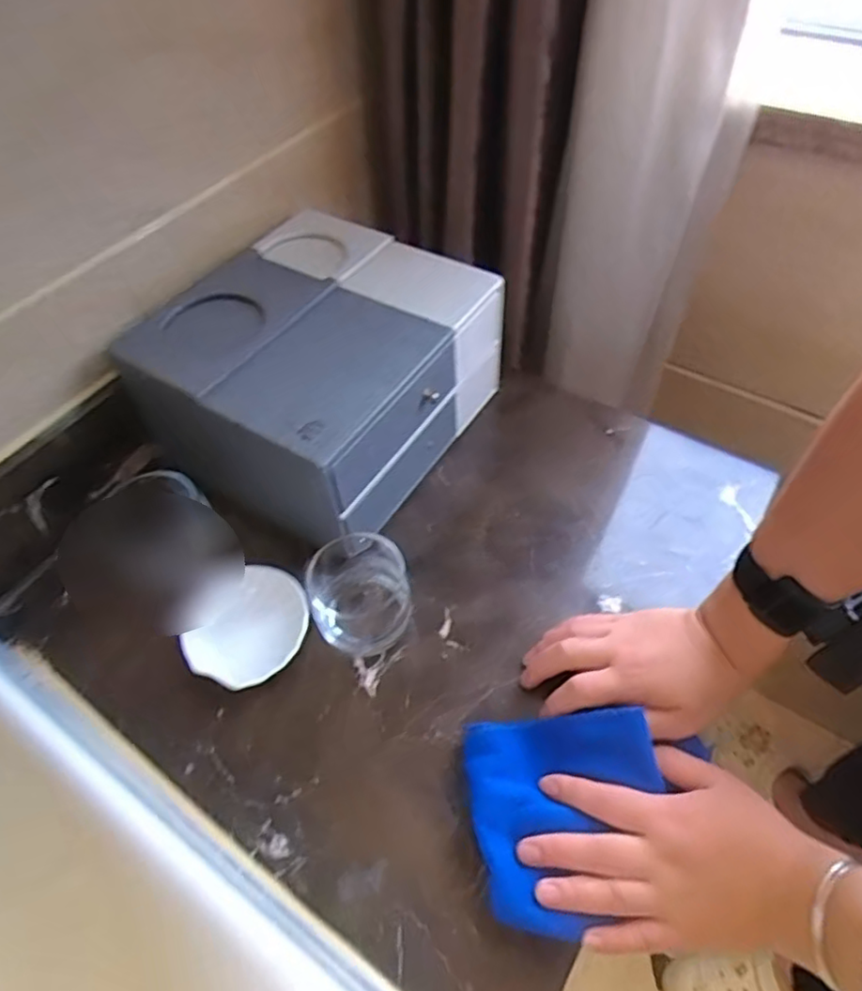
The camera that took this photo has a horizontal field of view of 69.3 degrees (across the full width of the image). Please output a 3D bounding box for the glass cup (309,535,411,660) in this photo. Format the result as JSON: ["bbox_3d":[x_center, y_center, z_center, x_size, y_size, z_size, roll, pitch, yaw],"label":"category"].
[{"bbox_3d":[-0.052,0.076,0.465,0.071,0.075,0.065,-1,53,2],"label":"glass cup"}]

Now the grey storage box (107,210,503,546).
[{"bbox_3d":[-0.092,-0.108,0.566,0.219,0.157,0.260,27,59,21],"label":"grey storage box"}]

